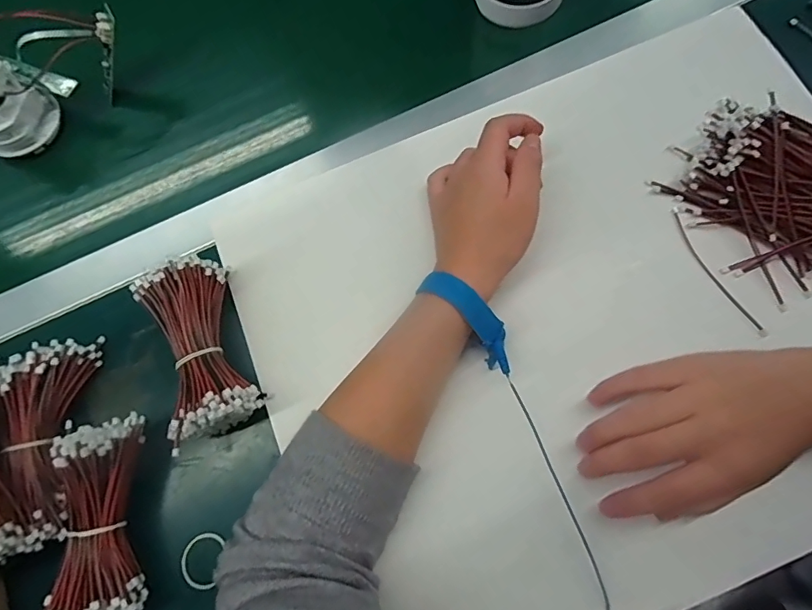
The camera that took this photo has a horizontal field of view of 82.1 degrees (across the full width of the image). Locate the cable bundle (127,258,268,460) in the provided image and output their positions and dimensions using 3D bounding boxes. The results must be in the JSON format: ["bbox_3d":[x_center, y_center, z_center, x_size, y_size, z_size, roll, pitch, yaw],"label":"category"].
[{"bbox_3d":[-0.145,0.032,0.331,0.056,0.054,0.119,-20,72,-6],"label":"cable bundle"}]

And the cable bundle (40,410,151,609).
[{"bbox_3d":[-0.198,0.140,0.303,0.047,0.057,0.126,-7,71,-2],"label":"cable bundle"}]

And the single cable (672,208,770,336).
[{"bbox_3d":[0.226,-0.025,0.342,0.009,0.007,0.108,-25,73,-8],"label":"single cable"}]

